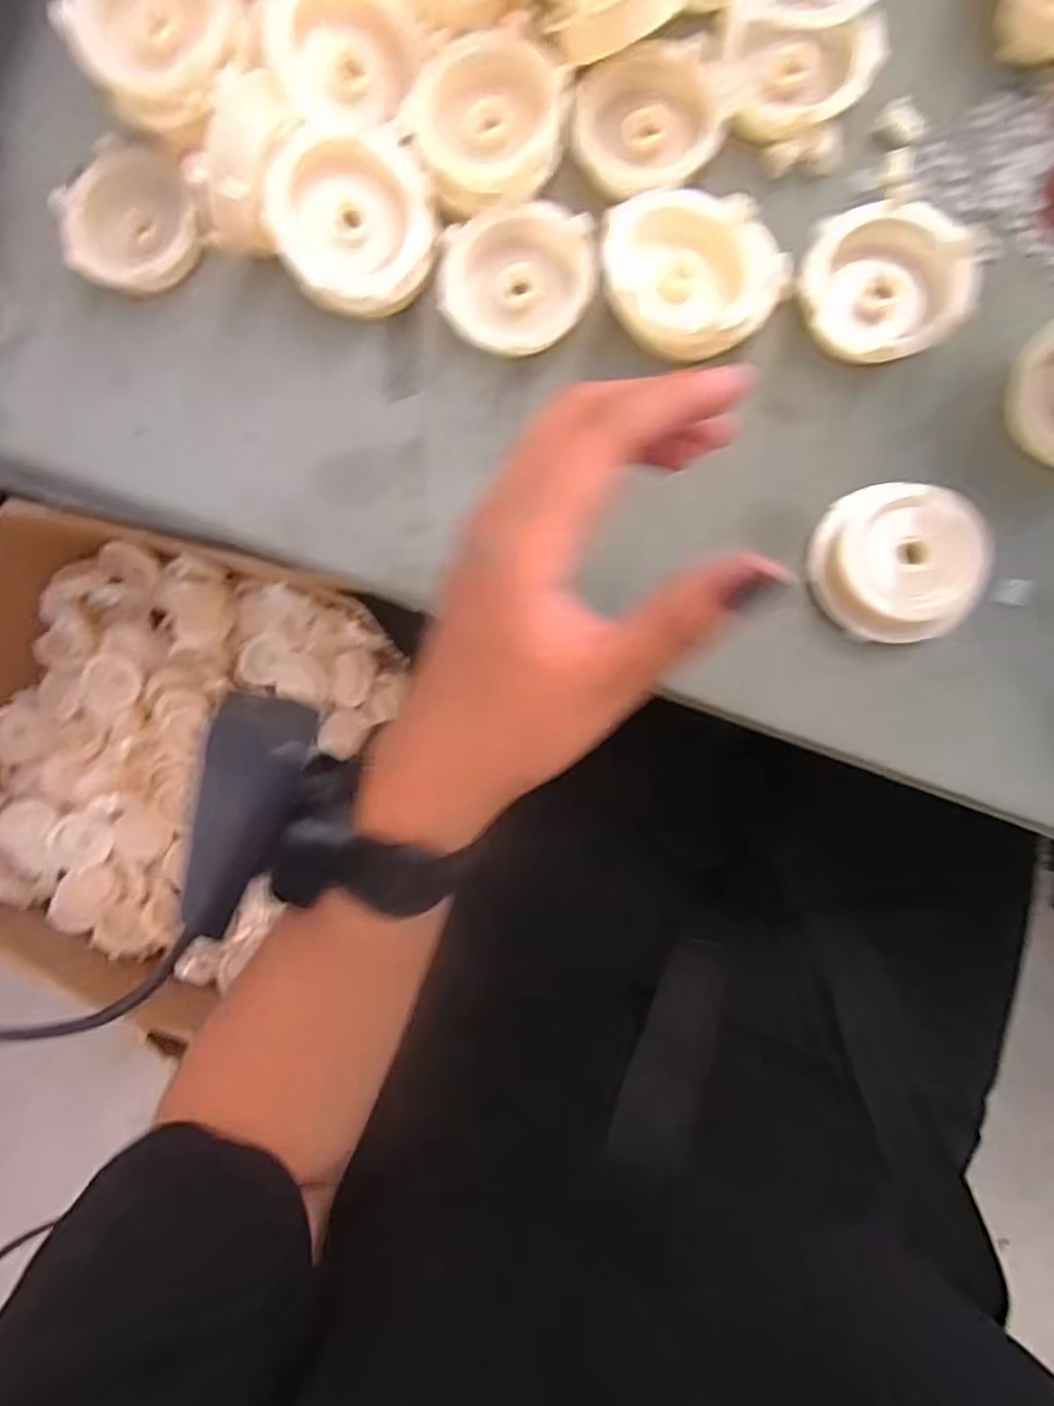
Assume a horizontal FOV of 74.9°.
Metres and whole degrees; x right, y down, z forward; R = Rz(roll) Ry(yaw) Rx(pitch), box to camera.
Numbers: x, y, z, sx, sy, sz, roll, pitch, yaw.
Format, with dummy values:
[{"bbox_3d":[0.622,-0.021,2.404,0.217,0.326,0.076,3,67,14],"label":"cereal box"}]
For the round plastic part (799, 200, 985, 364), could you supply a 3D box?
[{"bbox_3d":[0.135,-0.157,0.259,0.061,0.016,0.061,0,83,3],"label":"round plastic part"}]

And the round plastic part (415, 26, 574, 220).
[{"bbox_3d":[-0.015,-0.221,0.264,0.058,0.011,0.058,2,105,7],"label":"round plastic part"}]

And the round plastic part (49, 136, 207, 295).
[{"bbox_3d":[-0.166,-0.203,0.290,0.055,0.021,0.059,0,83,3],"label":"round plastic part"}]

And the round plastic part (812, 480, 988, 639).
[{"bbox_3d":[0.134,-0.051,0.248,0.050,0.027,0.058,-37,83,-2],"label":"round plastic part"}]

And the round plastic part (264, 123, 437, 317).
[{"bbox_3d":[-0.067,-0.184,0.265,0.060,0.013,0.060,-3,105,-10],"label":"round plastic part"}]

